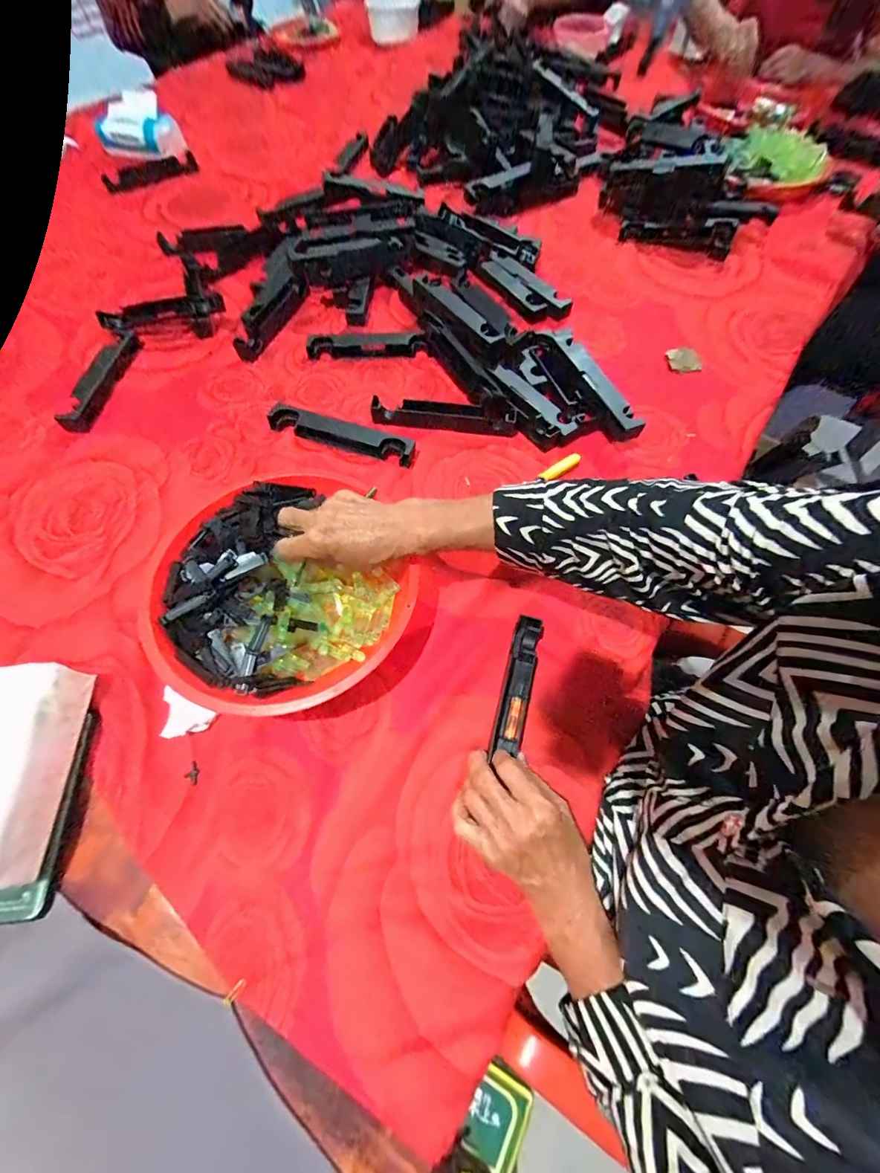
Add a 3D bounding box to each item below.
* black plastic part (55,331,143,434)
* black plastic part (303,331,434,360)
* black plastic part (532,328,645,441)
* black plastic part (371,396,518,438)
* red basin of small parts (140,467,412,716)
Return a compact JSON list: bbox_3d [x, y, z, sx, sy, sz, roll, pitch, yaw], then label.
[{"bbox_3d":[-0.485,-0.300,0.593,0.038,0.019,0.187,6,65,2],"label":"black plastic part"},{"bbox_3d":[-0.110,-0.371,0.633,0.181,0.026,0.030,-4,65,-3],"label":"black plastic part"},{"bbox_3d":[0.204,-0.289,0.577,0.054,0.028,0.222,-23,66,-11],"label":"black plastic part"},{"bbox_3d":[0.005,-0.234,0.559,0.192,0.032,0.030,5,64,3],"label":"black plastic part"},{"bbox_3d":[-0.158,0.005,0.408,0.218,0.059,0.236,0,64,0],"label":"red basin of small parts"}]

